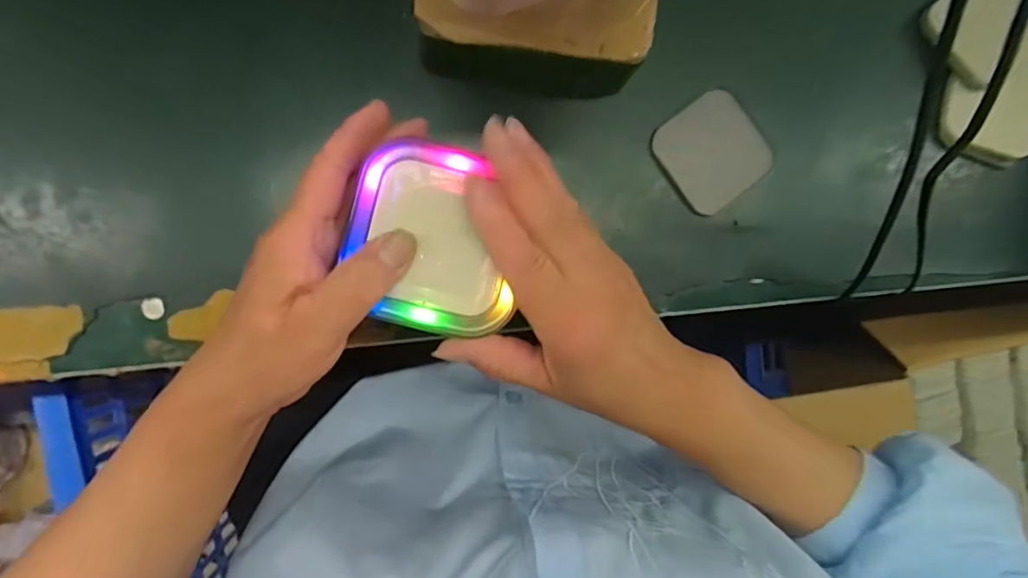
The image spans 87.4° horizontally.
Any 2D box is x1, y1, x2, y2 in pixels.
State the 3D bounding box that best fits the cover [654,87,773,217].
[{"bbox_3d":[0.127,-0.088,0.343,0.063,0.004,0.064,-37,94,-5],"label":"cover"}]

